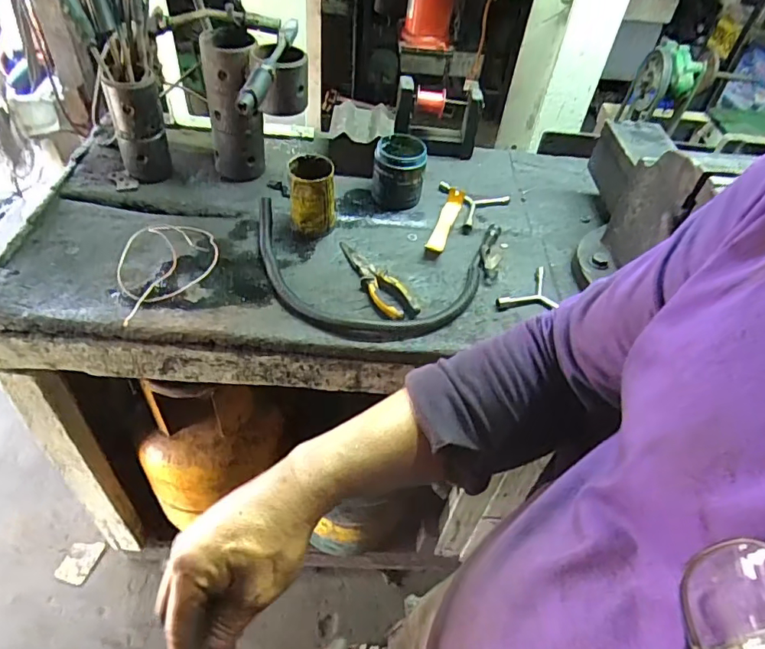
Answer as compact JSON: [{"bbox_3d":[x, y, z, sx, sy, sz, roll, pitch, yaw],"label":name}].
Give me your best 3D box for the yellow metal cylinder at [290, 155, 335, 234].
[{"bbox_3d":[-0.115,-0.211,0.848,0.073,0.106,0.071,-2,48,-9],"label":"yellow metal cylinder"}]

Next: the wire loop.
[{"bbox_3d":[-0.350,-0.100,0.797,0.152,0.040,0.209,33,52,22],"label":"wire loop"}]

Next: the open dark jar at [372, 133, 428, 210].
[{"bbox_3d":[0.030,-0.277,0.937,0.089,0.104,0.096,4,47,-4],"label":"open dark jar"}]

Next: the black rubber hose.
[{"bbox_3d":[0.006,-0.086,0.812,0.409,0.046,0.266,0,49,-5],"label":"black rubber hose"}]

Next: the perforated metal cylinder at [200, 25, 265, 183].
[{"bbox_3d":[-0.256,-0.367,0.897,0.089,0.233,0.096,-9,49,-15],"label":"perforated metal cylinder"}]

